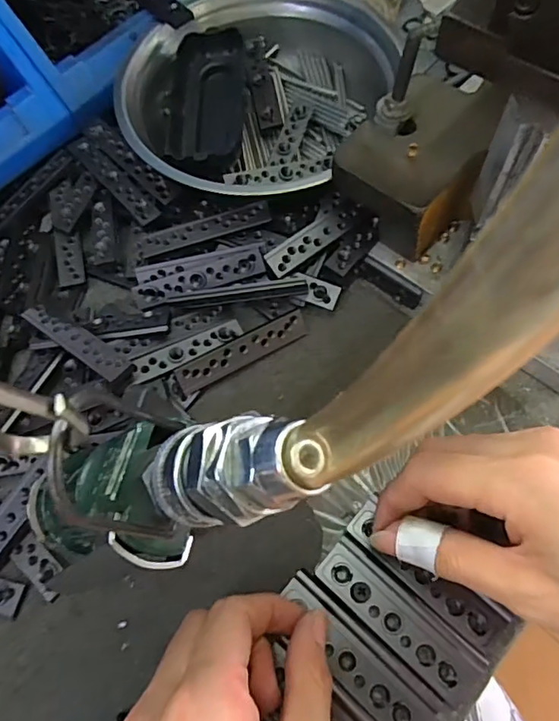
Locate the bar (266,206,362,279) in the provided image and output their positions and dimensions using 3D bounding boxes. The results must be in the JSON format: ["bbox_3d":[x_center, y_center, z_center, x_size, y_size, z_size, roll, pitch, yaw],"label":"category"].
[{"bbox_3d":[0.023,-0.079,0.344,0.069,0.007,0.019,-35,95,-14],"label":"bar"}]

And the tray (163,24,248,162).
[{"bbox_3d":[-0.052,-0.190,0.377,0.051,0.028,0.096,3,69,2],"label":"tray"}]

